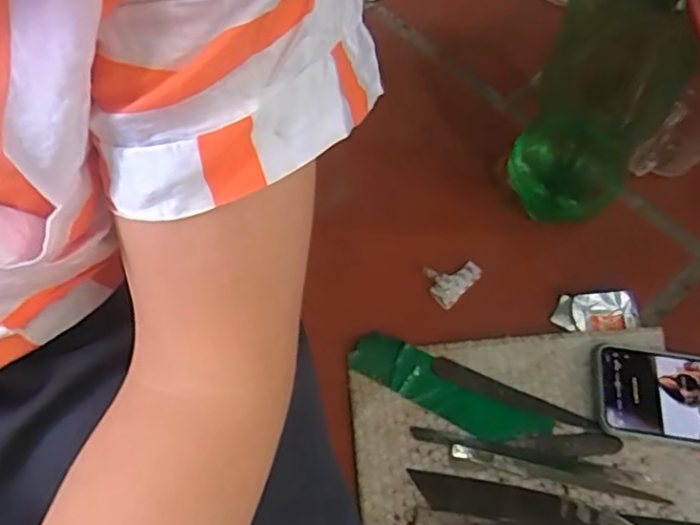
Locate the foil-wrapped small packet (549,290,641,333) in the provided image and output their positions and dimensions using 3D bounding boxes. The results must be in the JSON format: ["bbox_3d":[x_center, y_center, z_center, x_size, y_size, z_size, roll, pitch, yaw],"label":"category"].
[{"bbox_3d":[0.219,0.043,0.572,0.072,0.009,0.037,-4,58,-3],"label":"foil-wrapped small packet"}]

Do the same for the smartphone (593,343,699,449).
[{"bbox_3d":[0.287,0.113,0.538,0.157,0.010,0.080,6,58,4],"label":"smartphone"}]

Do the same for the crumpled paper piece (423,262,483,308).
[{"bbox_3d":[0.092,0.012,0.598,0.042,0.010,0.050,38,65,21],"label":"crumpled paper piece"}]

